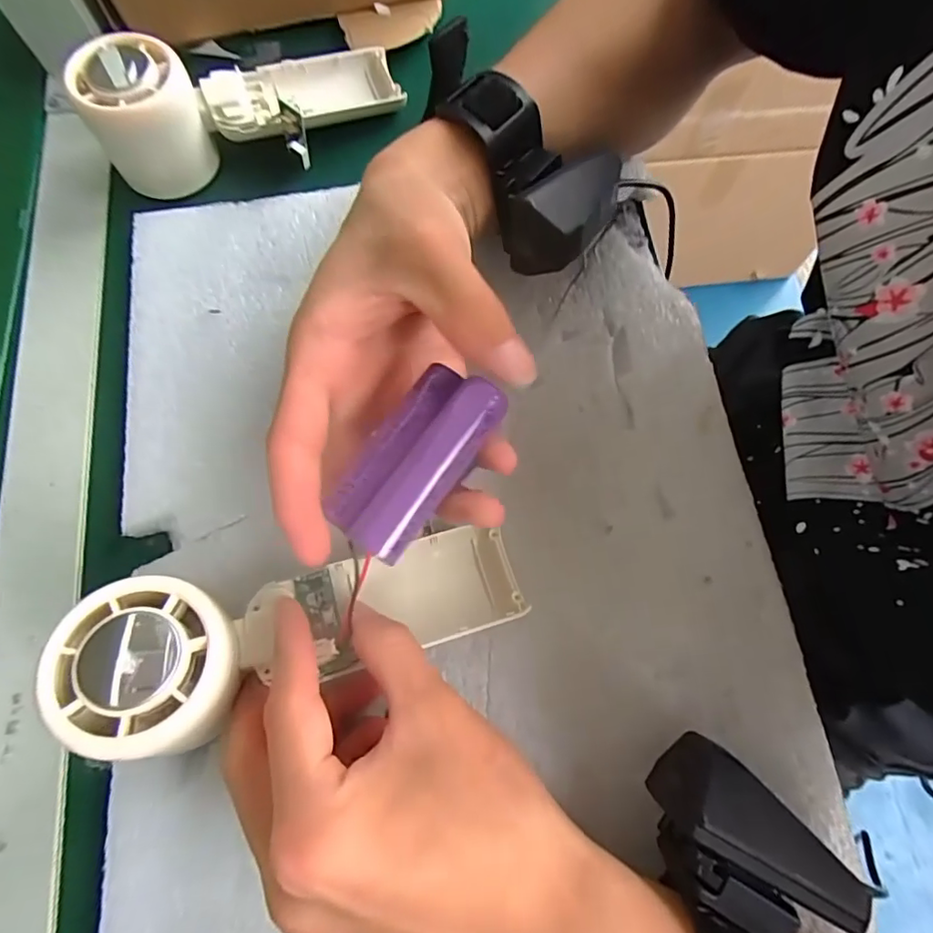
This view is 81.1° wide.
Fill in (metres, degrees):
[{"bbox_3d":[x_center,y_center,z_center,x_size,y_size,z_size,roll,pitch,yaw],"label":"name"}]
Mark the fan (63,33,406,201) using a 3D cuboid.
[{"bbox_3d":[-0.114,-0.195,0.288,0.158,0.047,0.065,-21,73,-6],"label":"fan"}]

